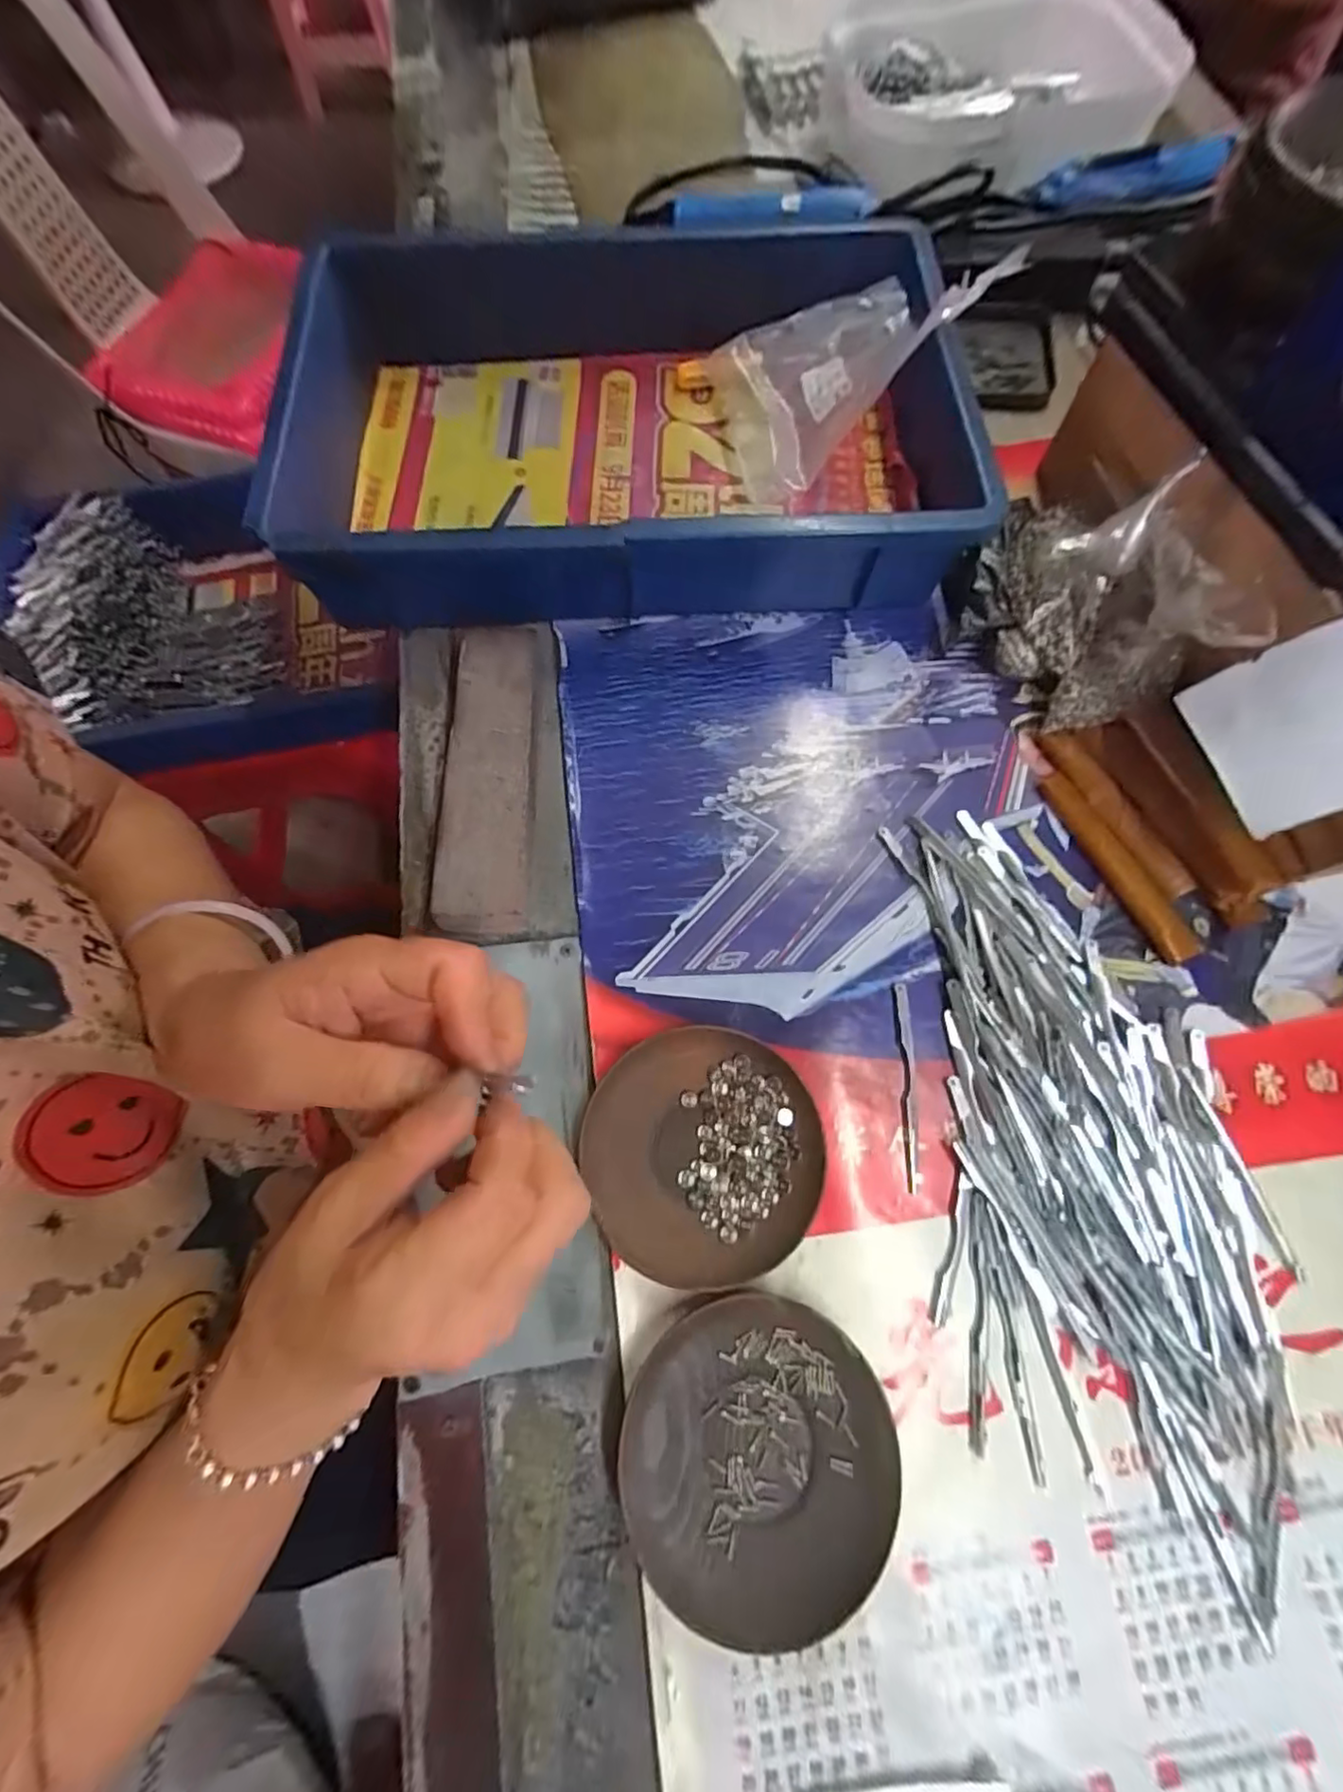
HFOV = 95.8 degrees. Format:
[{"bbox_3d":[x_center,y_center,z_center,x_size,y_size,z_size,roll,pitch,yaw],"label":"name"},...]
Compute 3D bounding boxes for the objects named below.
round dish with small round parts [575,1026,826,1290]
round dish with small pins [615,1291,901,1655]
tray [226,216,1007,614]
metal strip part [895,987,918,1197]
[{"bbox_3d":[0.016,0.126,0.301,0.113,0.015,0.110,0,72,0],"label":"round dish with small round parts"},{"bbox_3d":[0.038,0.240,0.262,0.111,0.017,0.114,0,72,0],"label":"round dish with small pins"},{"bbox_3d":[-0.023,-0.322,0.413,0.428,0.079,0.295,-3,72,-1],"label":"tray"},{"bbox_3d":[0.123,0.097,0.315,0.007,0.004,0.102,3,72,1],"label":"metal strip part"}]

